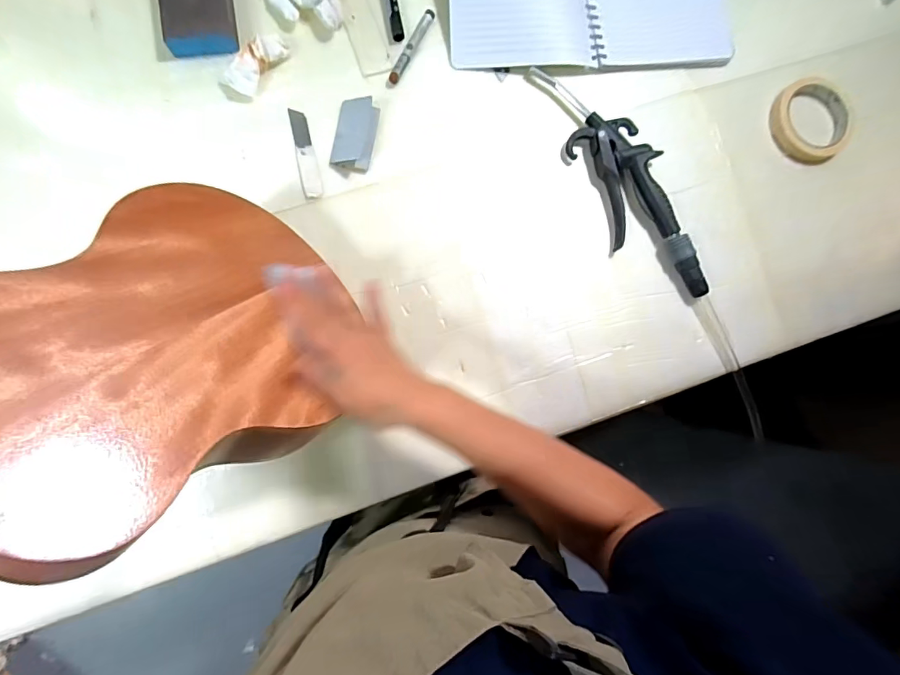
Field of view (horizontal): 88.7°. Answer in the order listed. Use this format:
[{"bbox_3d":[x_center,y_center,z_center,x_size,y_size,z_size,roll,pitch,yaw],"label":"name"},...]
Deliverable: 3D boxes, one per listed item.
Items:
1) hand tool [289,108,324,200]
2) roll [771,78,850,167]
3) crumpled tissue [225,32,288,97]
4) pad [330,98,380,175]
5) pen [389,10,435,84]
[{"bbox_3d":[-0.156,-0.199,0.496,0.020,0.004,0.100,-14,89,-6],"label":"hand tool"},{"bbox_3d":[0.441,-0.266,0.561,0.091,0.020,0.102,10,86,-5],"label":"roll"},{"bbox_3d":[-0.206,-0.293,0.488,0.032,0.019,0.073,38,84,-3],"label":"crumpled tissue"},{"bbox_3d":[-0.102,-0.219,0.494,0.042,0.017,0.073,10,86,-5],"label":"pad"},{"bbox_3d":[-0.043,-0.326,0.514,0.014,0.009,0.092,28,85,-4],"label":"pen"}]

